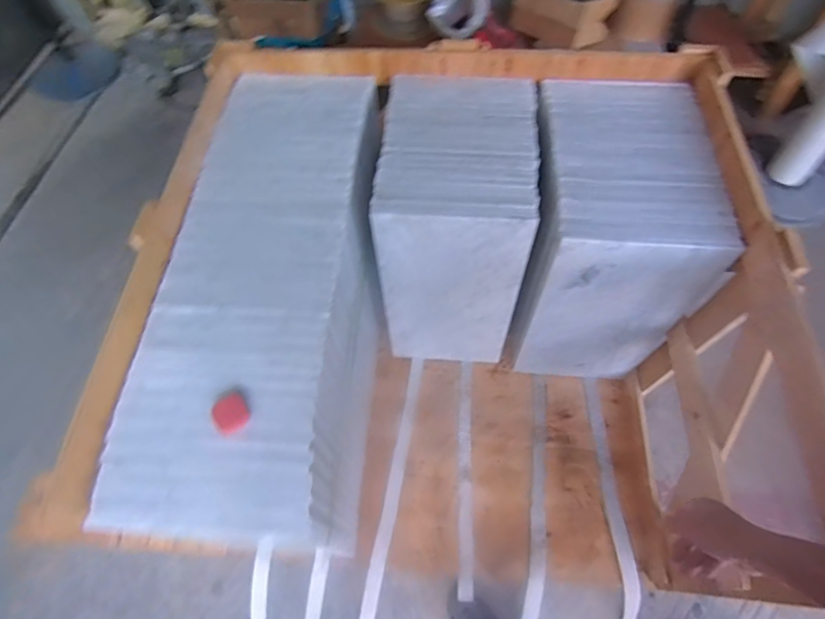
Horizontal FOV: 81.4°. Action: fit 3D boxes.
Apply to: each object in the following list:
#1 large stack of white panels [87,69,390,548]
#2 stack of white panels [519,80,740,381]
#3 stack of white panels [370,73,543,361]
[{"bbox_3d":[-0.246,0.037,1.118,0.326,0.625,0.905,2,62,4],"label":"large stack of white panels"},{"bbox_3d":[0.423,-0.152,1.162,0.324,0.568,0.445,-2,62,2],"label":"stack of white panels"},{"bbox_3d":[0.103,-0.193,1.194,0.305,0.569,0.411,4,62,5],"label":"stack of white panels"}]

